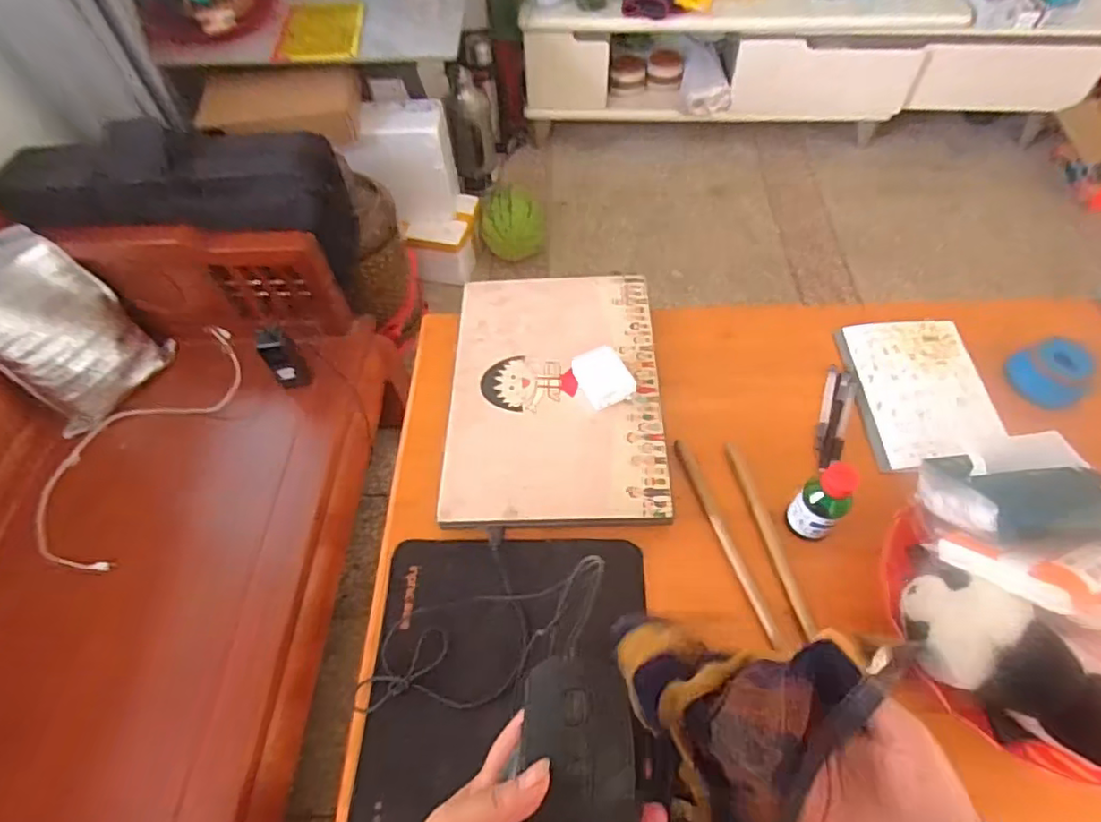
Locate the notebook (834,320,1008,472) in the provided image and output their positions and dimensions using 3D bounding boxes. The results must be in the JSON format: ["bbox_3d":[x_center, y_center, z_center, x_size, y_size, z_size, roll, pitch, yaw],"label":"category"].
[{"bbox_3d":[0.418,-0.026,0.673,0.145,0.021,0.185,-6,56,0],"label":"notebook"}]

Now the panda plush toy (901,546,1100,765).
[{"bbox_3d":[0.335,0.186,0.442,0.071,0.071,0.160,-38,62,-19],"label":"panda plush toy"}]

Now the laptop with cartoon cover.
[{"bbox_3d":[0.004,-0.027,0.669,0.231,0.015,0.324,-2,56,3],"label":"laptop with cartoon cover"}]

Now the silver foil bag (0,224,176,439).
[{"bbox_3d":[-0.895,-0.146,1.063,0.075,0.318,0.217,-5,46,27],"label":"silver foil bag"}]

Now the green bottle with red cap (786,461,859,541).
[{"bbox_3d":[0.256,0.086,0.554,0.042,0.085,0.039,38,67,25],"label":"green bottle with red cap"}]

